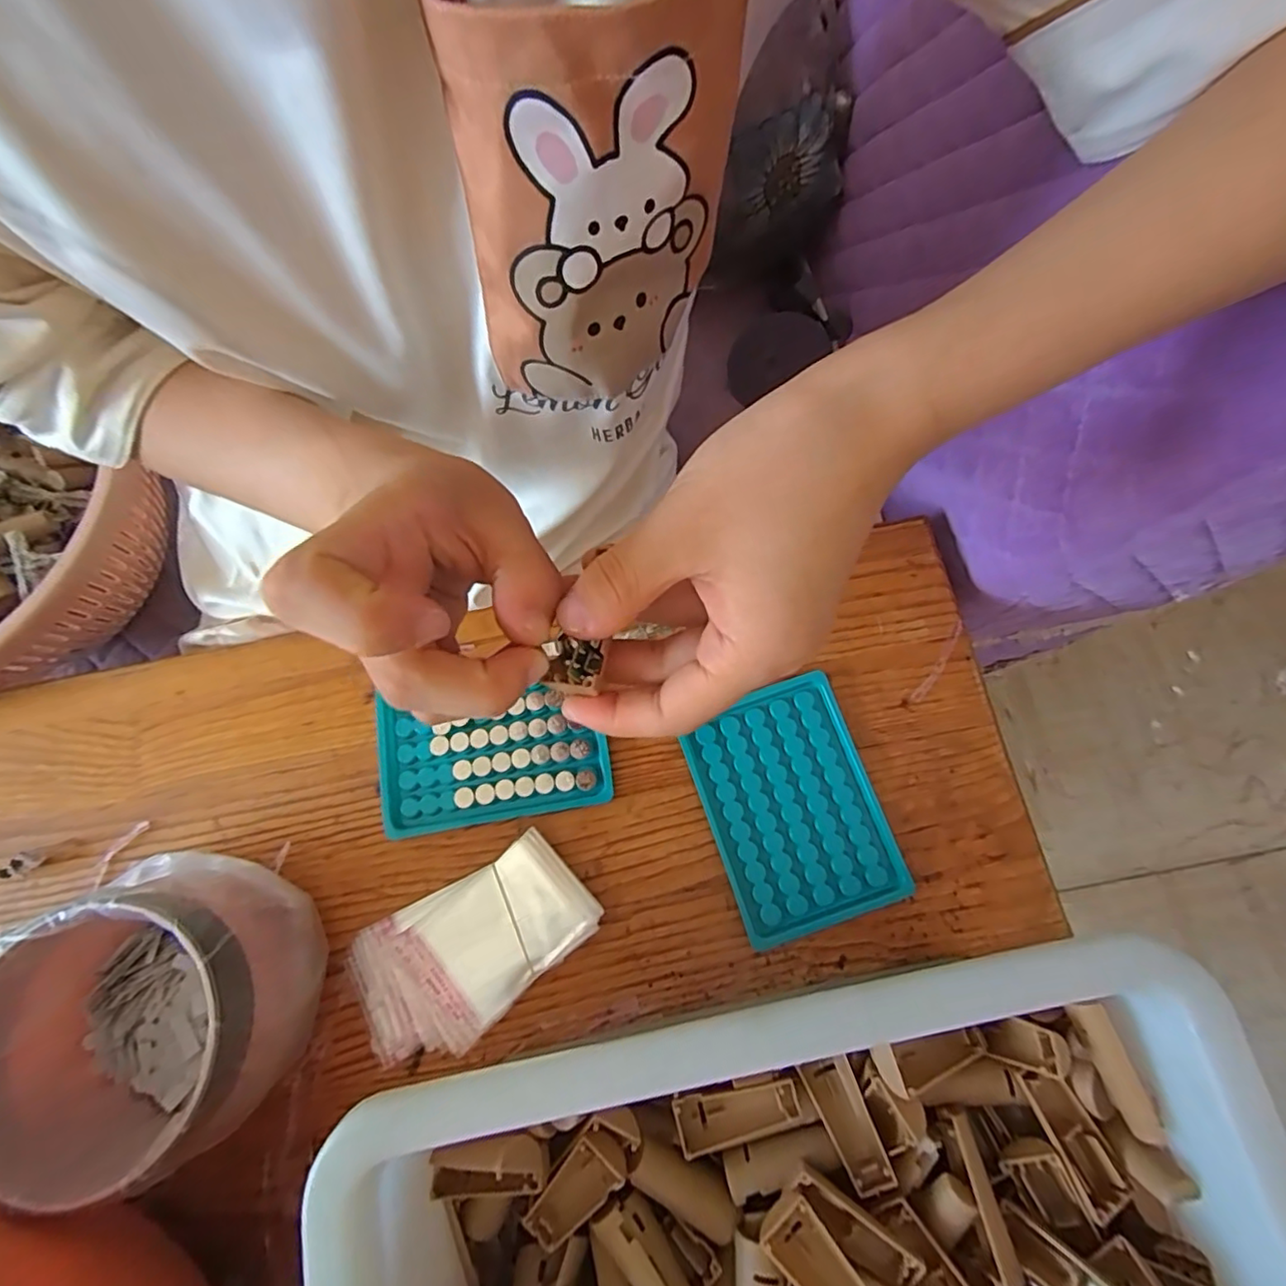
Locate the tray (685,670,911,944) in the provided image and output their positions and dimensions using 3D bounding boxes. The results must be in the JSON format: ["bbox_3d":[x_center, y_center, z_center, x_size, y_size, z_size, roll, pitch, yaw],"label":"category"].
[{"bbox_3d":[0.083,0.092,0.343,0.093,0.010,0.129,-19,75,-2],"label":"tray"}]

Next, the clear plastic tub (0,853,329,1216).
[{"bbox_3d":[-0.231,0.177,0.290,0.117,0.082,0.123,-1,75,2],"label":"clear plastic tub"}]

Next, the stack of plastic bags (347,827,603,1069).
[{"bbox_3d":[-0.093,0.164,0.325,0.132,0.013,0.075,-34,77,-6],"label":"stack of plastic bags"}]

